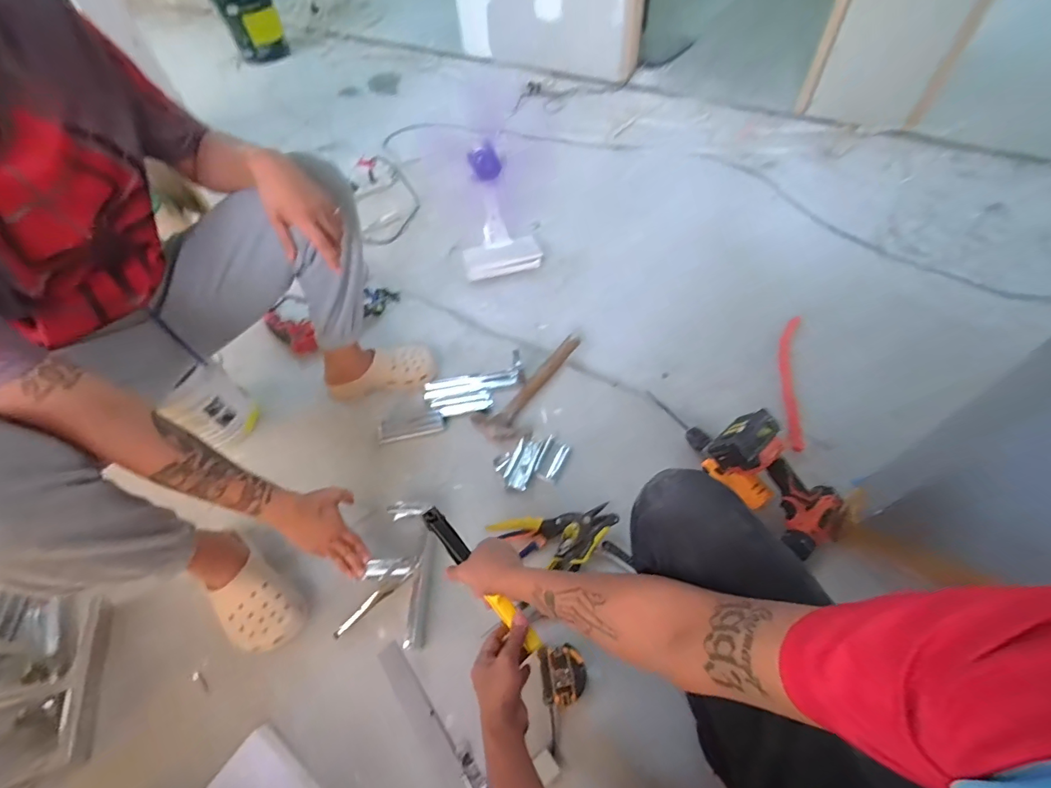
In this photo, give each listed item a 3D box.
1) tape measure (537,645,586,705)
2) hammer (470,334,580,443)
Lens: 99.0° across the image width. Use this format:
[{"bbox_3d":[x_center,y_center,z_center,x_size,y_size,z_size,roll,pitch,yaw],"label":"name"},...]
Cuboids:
[{"bbox_3d":[0.059,0.432,0.692,0.070,0.029,0.075,-8,55,-1],"label":"tape measure"},{"bbox_3d":[0.003,-0.033,1.016,0.101,0.058,0.317,28,62,22],"label":"hammer"}]

